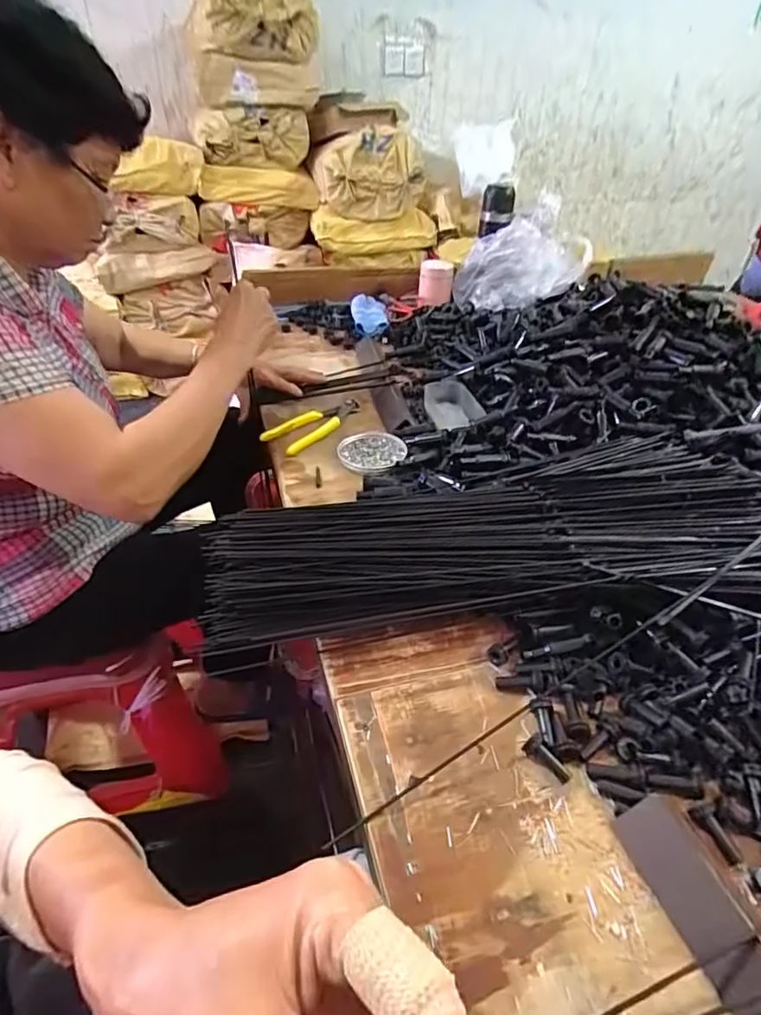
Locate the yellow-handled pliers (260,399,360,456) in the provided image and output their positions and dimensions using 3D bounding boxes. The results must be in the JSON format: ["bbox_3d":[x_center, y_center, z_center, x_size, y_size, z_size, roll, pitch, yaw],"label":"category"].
[{"bbox_3d":[-0.089,-0.120,0.784,0.058,0.017,0.161,31,47,31],"label":"yellow-handled pliers"}]

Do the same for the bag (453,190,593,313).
[{"bbox_3d":[0.265,-0.466,1.032,0.244,0.182,0.064,10,40,11],"label":"bag"}]

